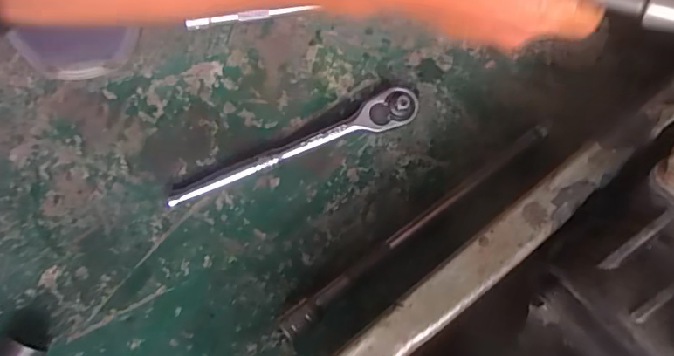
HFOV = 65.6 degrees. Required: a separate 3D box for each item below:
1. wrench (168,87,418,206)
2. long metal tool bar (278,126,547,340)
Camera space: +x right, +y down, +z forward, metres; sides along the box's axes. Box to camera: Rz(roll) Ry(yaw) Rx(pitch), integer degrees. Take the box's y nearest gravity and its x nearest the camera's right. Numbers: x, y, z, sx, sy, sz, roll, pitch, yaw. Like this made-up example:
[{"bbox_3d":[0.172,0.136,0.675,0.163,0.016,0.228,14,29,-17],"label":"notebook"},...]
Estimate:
[{"bbox_3d":[-0.030,-0.021,0.381,0.190,0.029,0.025,-23,77,-8],"label":"wrench"},{"bbox_3d":[0.060,0.032,0.379,0.243,0.018,0.016,-37,79,-11],"label":"long metal tool bar"}]

